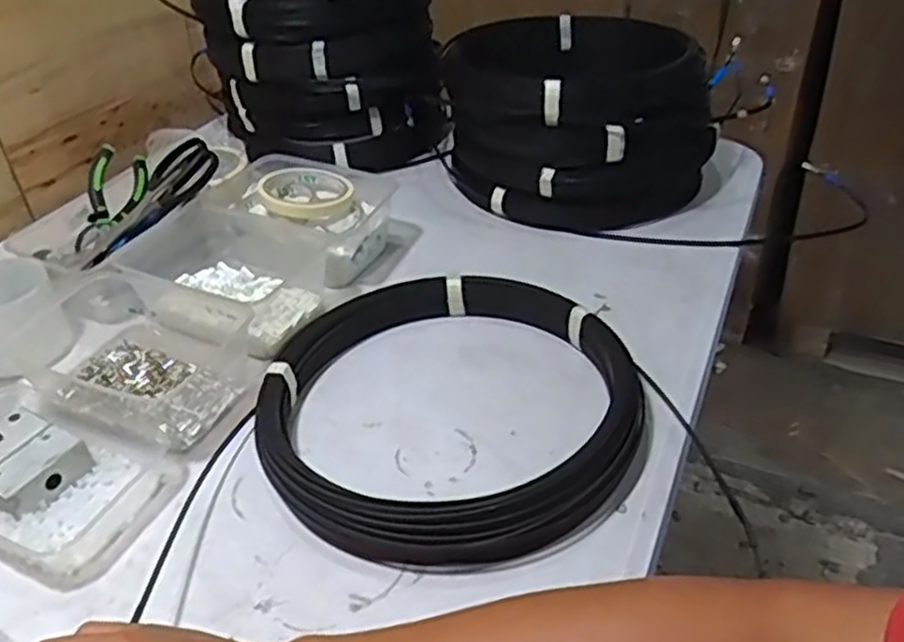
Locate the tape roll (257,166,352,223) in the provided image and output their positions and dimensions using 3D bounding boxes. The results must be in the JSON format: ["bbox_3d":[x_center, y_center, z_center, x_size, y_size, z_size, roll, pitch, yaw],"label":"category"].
[{"bbox_3d":[-0.148,-0.135,0.757,0.090,0.026,0.090,-10,36,-8],"label":"tape roll"}]

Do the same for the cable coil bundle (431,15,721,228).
[{"bbox_3d":[0.141,-0.234,0.840,0.273,0.152,0.265,3,37,11],"label":"cable coil bundle"}]

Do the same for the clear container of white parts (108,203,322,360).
[{"bbox_3d":[-0.212,-0.039,0.690,0.180,0.071,0.125,16,41,26],"label":"clear container of white parts"}]

